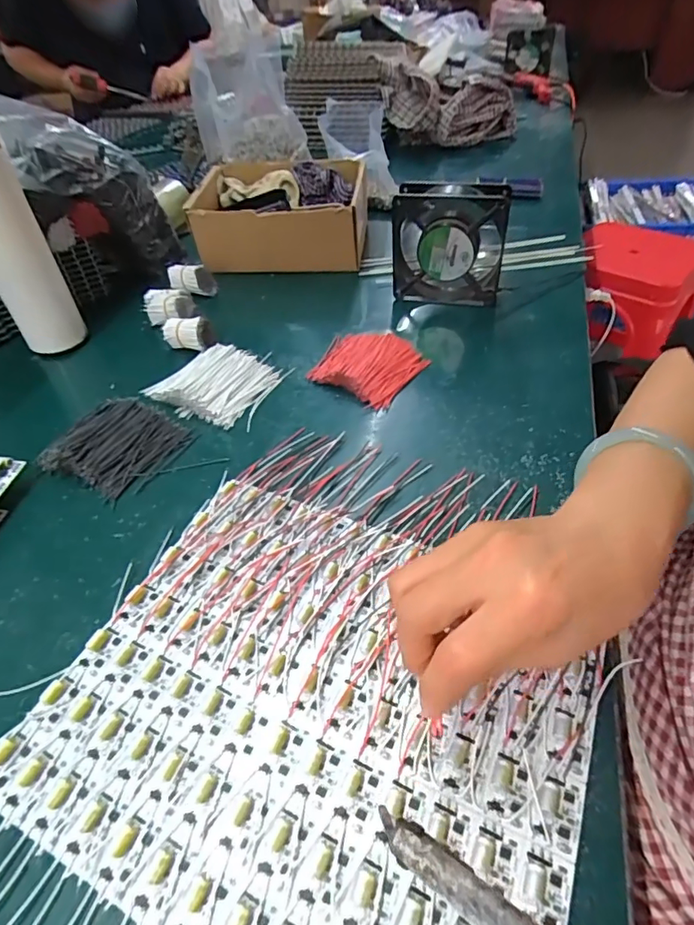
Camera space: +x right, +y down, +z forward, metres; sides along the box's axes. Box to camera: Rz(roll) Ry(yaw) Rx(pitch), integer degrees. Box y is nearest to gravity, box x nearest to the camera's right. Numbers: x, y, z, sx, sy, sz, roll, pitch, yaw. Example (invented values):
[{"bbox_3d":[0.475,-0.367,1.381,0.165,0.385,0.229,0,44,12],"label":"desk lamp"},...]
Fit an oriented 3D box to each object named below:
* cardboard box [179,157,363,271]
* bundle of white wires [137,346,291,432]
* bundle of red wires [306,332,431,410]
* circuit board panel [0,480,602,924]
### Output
[{"bbox_3d":[-0.088,-0.340,0.687,0.216,0.088,0.175,0,46,4],"label":"cardboard box"},{"bbox_3d":[-0.134,-0.085,0.504,0.119,0.017,0.100,13,48,17],"label":"bundle of white wires"},{"bbox_3d":[0.019,-0.106,0.513,0.106,0.016,0.099,26,53,26],"label":"bundle of red wires"},{"bbox_3d":[-0.020,0.130,0.289,0.287,0.009,0.241,17,49,20],"label":"circuit board panel"}]

